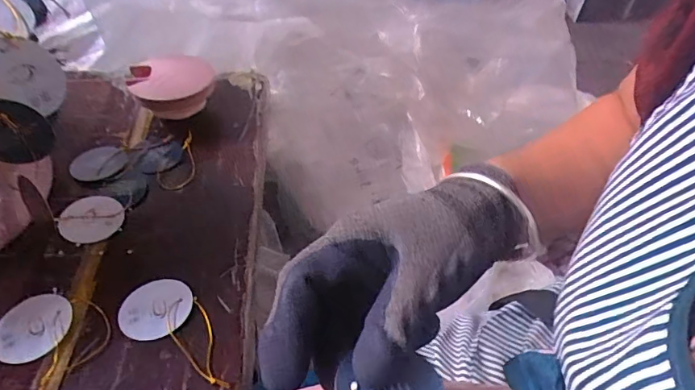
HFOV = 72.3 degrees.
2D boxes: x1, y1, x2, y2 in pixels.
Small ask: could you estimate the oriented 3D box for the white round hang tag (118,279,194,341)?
[{"bbox_3d":[-0.145,0.086,0.361,0.046,0.004,0.052,27,54,15],"label":"white round hang tag"}]

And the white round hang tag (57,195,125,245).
[{"bbox_3d":[-0.222,0.020,0.414,0.050,0.008,0.044,-25,55,-27],"label":"white round hang tag"}]

